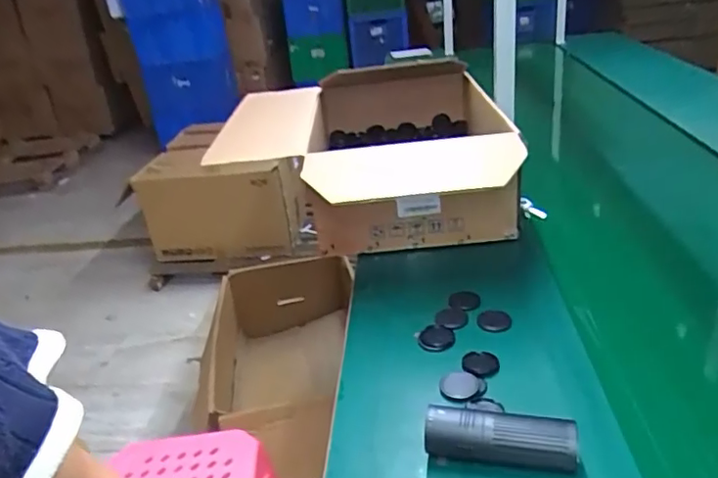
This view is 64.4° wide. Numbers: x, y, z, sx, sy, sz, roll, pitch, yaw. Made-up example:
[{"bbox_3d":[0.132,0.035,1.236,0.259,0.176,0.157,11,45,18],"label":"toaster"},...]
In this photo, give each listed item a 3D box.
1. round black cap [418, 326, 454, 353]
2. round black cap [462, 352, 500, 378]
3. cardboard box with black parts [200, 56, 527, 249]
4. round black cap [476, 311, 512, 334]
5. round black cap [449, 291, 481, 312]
[{"bbox_3d":[0.117,0.149,0.857,0.048,0.008,0.056,11,32,32],"label":"round black cap"},{"bbox_3d":[0.170,0.176,0.800,0.049,0.008,0.061,-2,27,11],"label":"round black cap"},{"bbox_3d":[0.100,-0.214,1.309,0.417,0.245,0.665,-6,27,2],"label":"cardboard box with black parts"},{"bbox_3d":[0.209,0.127,0.882,0.051,0.014,0.051,-6,27,3],"label":"round black cap"},{"bbox_3d":[0.174,0.102,0.943,0.051,0.007,0.054,-1,27,13],"label":"round black cap"}]

